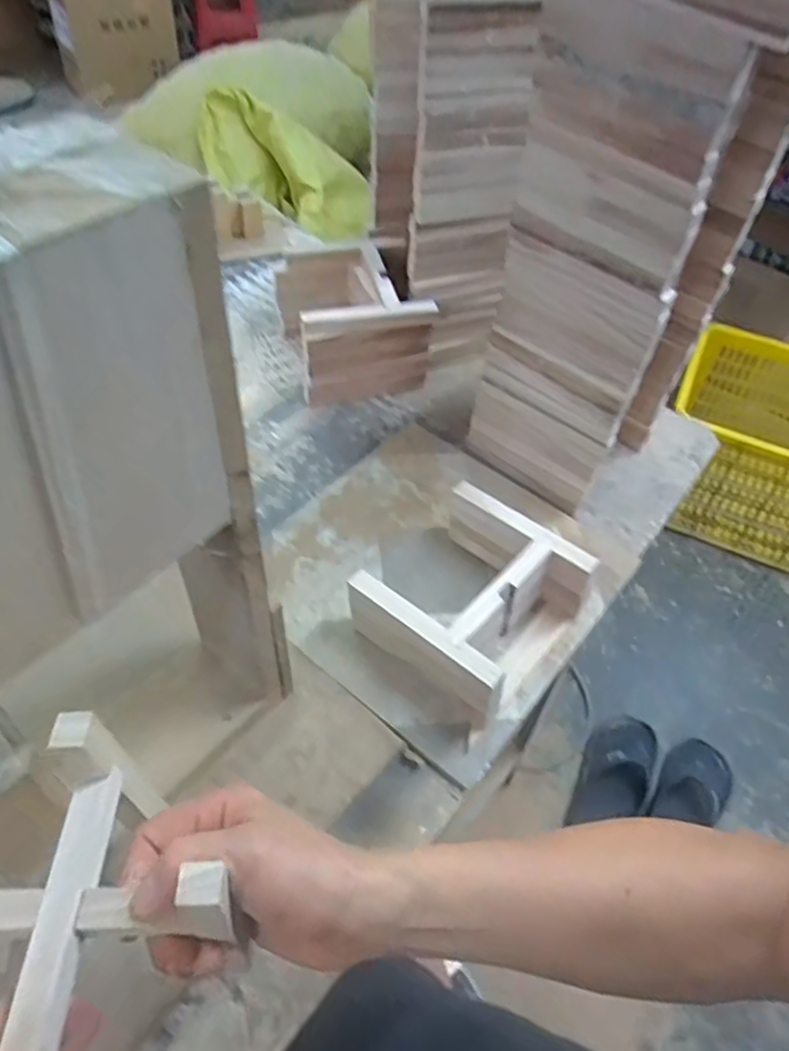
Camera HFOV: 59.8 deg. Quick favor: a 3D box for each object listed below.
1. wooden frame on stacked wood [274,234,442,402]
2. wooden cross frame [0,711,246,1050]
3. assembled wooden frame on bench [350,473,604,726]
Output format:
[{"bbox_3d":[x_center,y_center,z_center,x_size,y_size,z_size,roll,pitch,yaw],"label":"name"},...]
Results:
[{"bbox_3d":[-0.048,-0.247,0.840,0.158,0.125,0.157,-10,51,-14],"label":"wooden frame on stacked wood"},{"bbox_3d":[-0.157,0.177,0.328,0.150,0.083,0.120,36,55,24],"label":"wooden cross frame"},{"bbox_3d":[0.069,0.062,0.605,0.151,0.084,0.160,36,55,23],"label":"assembled wooden frame on bench"}]

